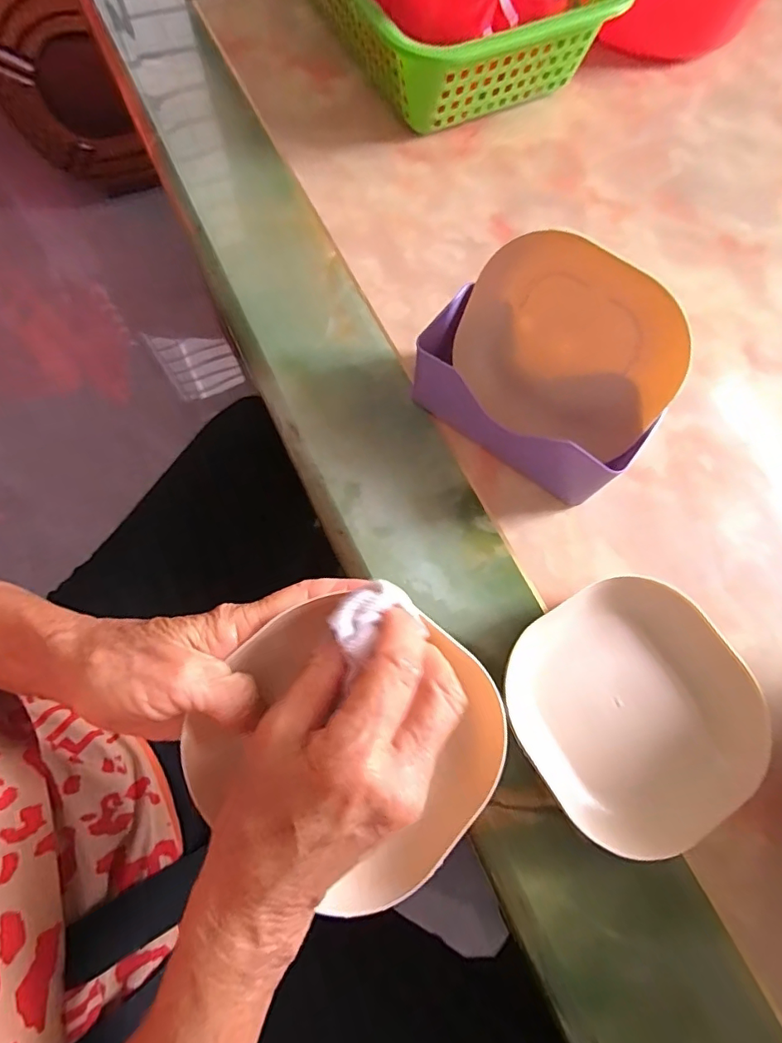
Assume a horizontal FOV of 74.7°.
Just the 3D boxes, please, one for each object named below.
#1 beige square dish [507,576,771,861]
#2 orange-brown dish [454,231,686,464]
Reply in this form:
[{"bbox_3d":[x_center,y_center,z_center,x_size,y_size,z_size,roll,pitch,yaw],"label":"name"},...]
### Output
[{"bbox_3d":[0.132,0.103,0.288,0.125,0.033,0.125,-30,74,-13],"label":"beige square dish"},{"bbox_3d":[0.105,-0.103,0.320,0.127,0.126,0.022,30,52,8],"label":"orange-brown dish"}]

